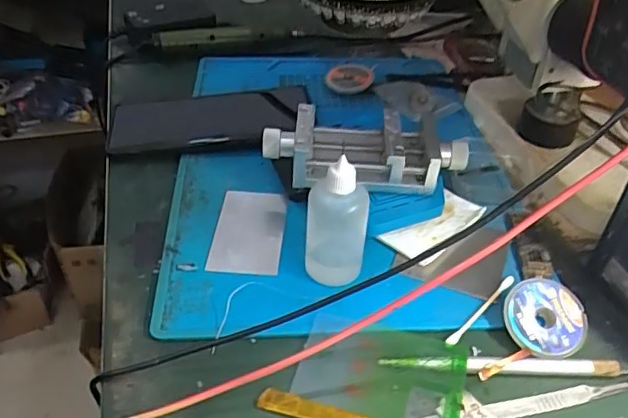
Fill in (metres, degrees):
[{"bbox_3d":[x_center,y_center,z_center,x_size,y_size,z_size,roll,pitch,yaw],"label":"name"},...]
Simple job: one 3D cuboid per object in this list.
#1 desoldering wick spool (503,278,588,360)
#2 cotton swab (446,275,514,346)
[{"bbox_3d":[0.131,0.062,0.318,0.045,0.008,0.045,1,65,-2],"label":"desoldering wick spool"},{"bbox_3d":[0.098,0.058,0.331,0.005,0.006,0.068,33,47,31],"label":"cotton swab"}]

